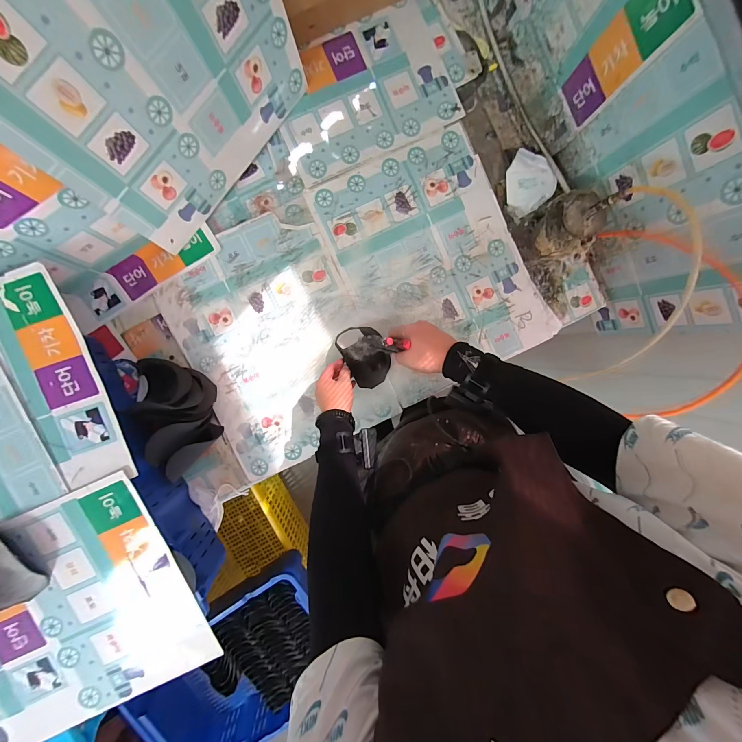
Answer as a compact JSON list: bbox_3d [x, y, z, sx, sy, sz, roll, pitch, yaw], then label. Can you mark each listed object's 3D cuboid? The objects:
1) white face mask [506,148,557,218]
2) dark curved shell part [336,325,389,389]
[{"bbox_3d":[0.357,-0.424,0.700,0.098,0.030,0.132,-7,94,-2],"label":"white face mask"},{"bbox_3d":[-0.010,-0.035,0.689,0.094,0.050,0.139,-29,94,-1],"label":"dark curved shell part"}]

